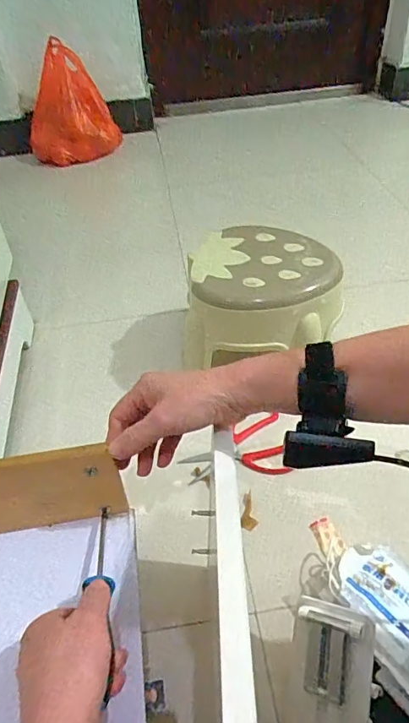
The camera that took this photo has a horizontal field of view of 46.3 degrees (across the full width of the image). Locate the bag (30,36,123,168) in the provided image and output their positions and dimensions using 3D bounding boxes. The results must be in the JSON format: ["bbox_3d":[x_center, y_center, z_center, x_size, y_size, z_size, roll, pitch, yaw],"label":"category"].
[{"bbox_3d":[-0.446,-0.845,1.571,0.282,0.323,0.157,-18,44,-12],"label":"bag"}]

